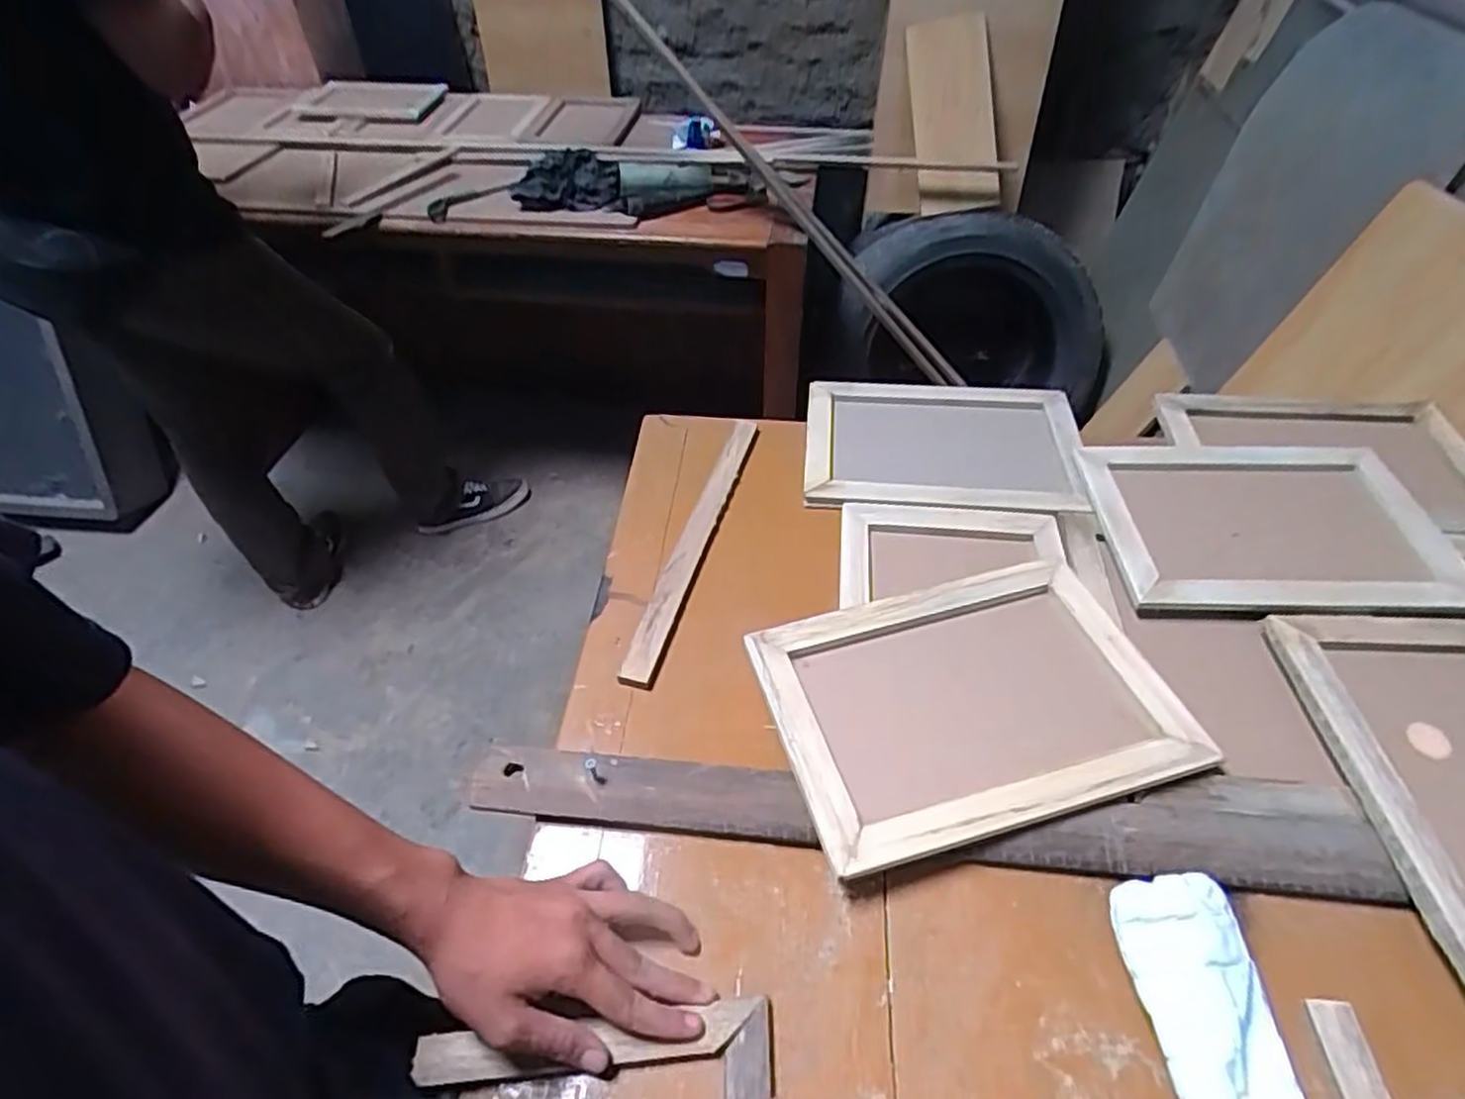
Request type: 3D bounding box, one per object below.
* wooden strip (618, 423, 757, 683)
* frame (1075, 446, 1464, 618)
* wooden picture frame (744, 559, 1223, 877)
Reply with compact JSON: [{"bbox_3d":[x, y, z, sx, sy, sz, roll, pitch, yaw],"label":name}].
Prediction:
[{"bbox_3d":[-0.035,-0.018,0.727,0.026,0.013,0.350,11,49,13],"label":"wooden strip"},{"bbox_3d":[0.498,-0.025,0.691,0.282,0.014,0.209,1,48,4],"label":"frame"},{"bbox_3d":[0.185,0.115,0.577,0.300,0.023,0.208,-12,48,-7],"label":"wooden picture frame"}]

